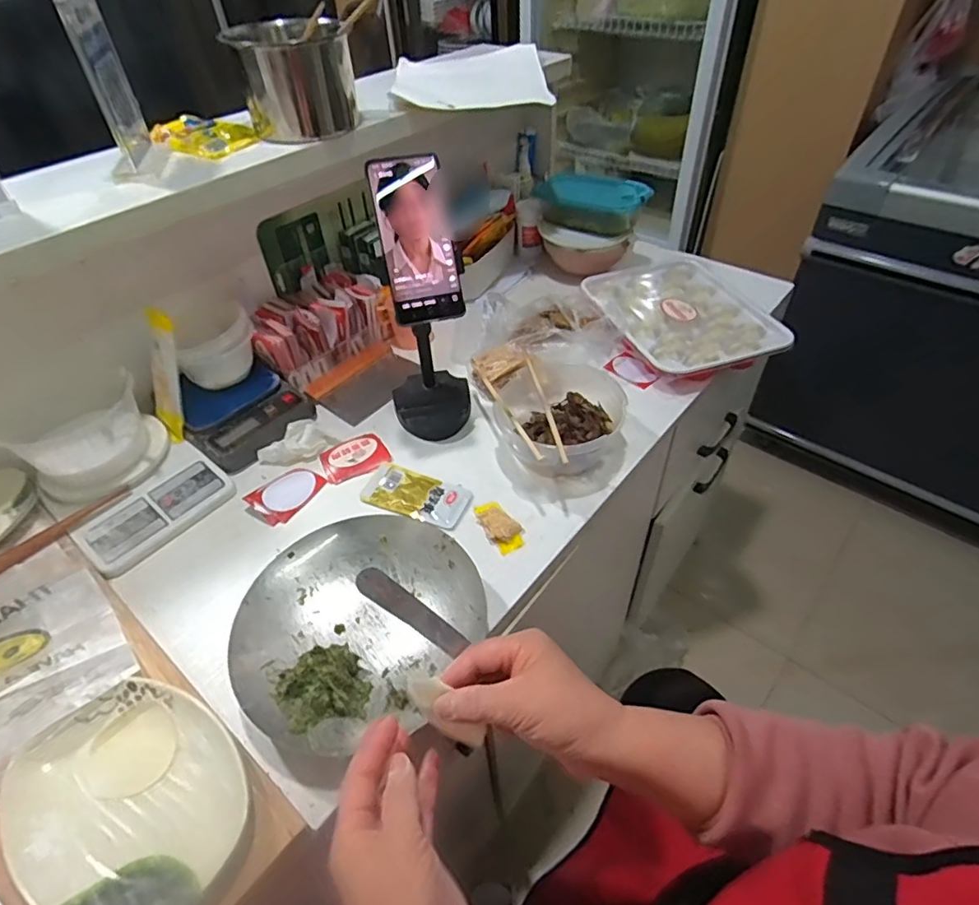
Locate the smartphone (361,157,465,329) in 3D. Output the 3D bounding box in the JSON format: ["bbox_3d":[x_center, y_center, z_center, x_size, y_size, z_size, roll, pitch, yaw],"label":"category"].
[{"bbox_3d":[-0.074,-0.216,0.570,0.072,0.159,0.014,-14,12,-10],"label":"smartphone"}]

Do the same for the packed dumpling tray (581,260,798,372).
[{"bbox_3d":[0.291,-0.228,0.875,0.241,0.036,0.297,-14,46,-11],"label":"packed dumpling tray"}]

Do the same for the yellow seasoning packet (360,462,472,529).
[{"bbox_3d":[-0.085,0.048,0.657,0.122,0.010,0.064,15,48,17],"label":"yellow seasoning packet"}]

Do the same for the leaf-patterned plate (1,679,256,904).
[{"bbox_3d":[-0.262,0.258,0.412,0.193,0.020,0.136,27,53,26],"label":"leaf-patterned plate"}]

